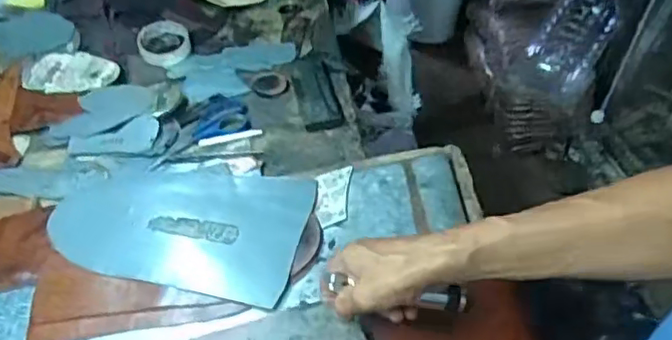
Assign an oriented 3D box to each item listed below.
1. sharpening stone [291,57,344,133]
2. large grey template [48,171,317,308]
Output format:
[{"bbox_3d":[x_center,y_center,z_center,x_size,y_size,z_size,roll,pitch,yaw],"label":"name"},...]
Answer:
[{"bbox_3d":[-0.029,-0.112,0.877,0.055,0.021,0.162,-11,44,-5],"label":"sharpening stone"},{"bbox_3d":[-0.197,0.056,0.710,0.329,0.035,0.171,6,46,13],"label":"large grey template"}]

